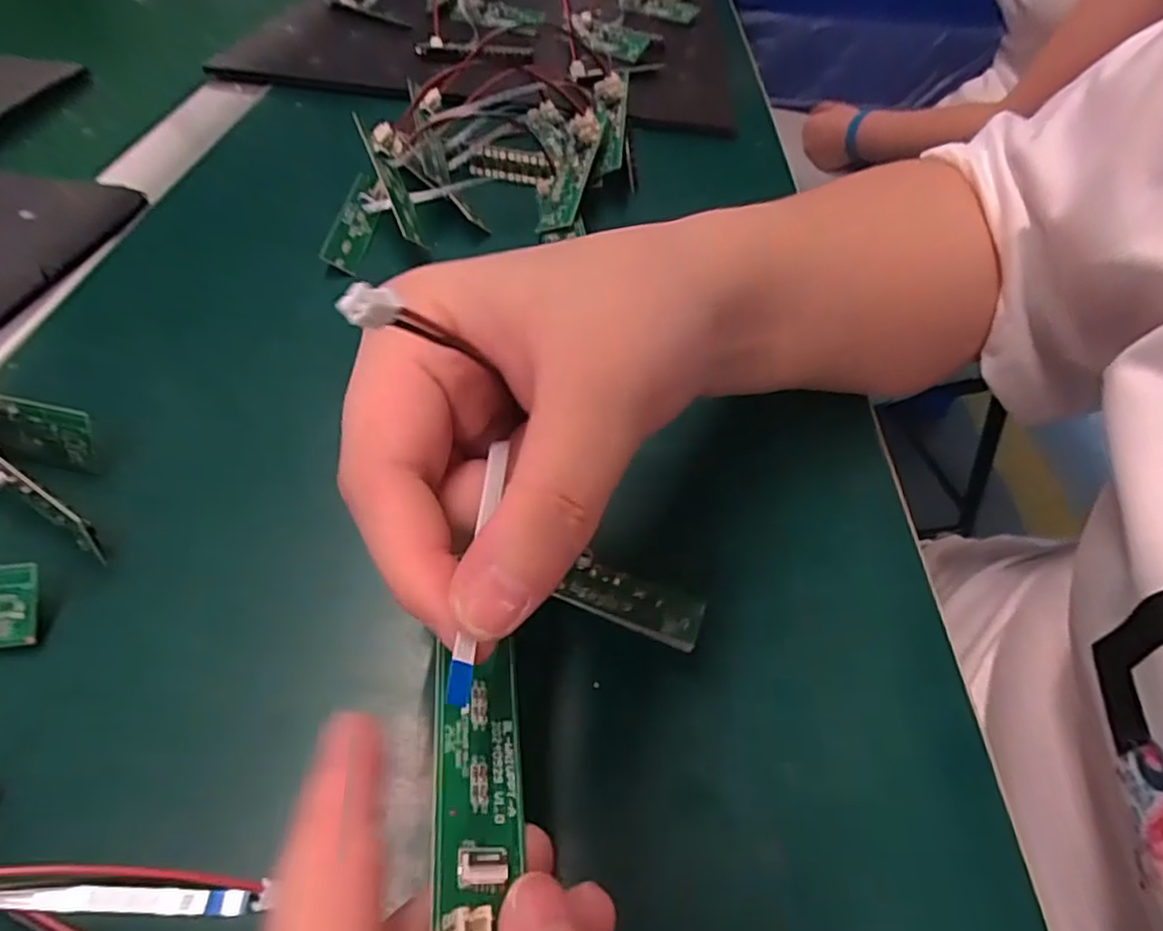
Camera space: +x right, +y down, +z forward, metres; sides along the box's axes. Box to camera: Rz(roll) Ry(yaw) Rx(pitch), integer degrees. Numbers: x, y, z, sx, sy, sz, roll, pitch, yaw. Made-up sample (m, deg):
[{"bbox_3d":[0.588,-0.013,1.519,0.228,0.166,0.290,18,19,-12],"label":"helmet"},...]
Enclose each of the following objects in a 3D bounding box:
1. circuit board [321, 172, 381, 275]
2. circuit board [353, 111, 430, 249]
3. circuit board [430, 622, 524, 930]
[{"bbox_3d":[-0.112,-0.122,0.338,0.018,0.004,0.076,18,48,-16],"label":"circuit board"},{"bbox_3d":[-0.092,-0.143,0.335,0.017,0.017,0.080,-17,74,-18],"label":"circuit board"},{"bbox_3d":[-0.020,0.063,0.126,0.017,0.010,0.065,-1,41,-4],"label":"circuit board"}]

